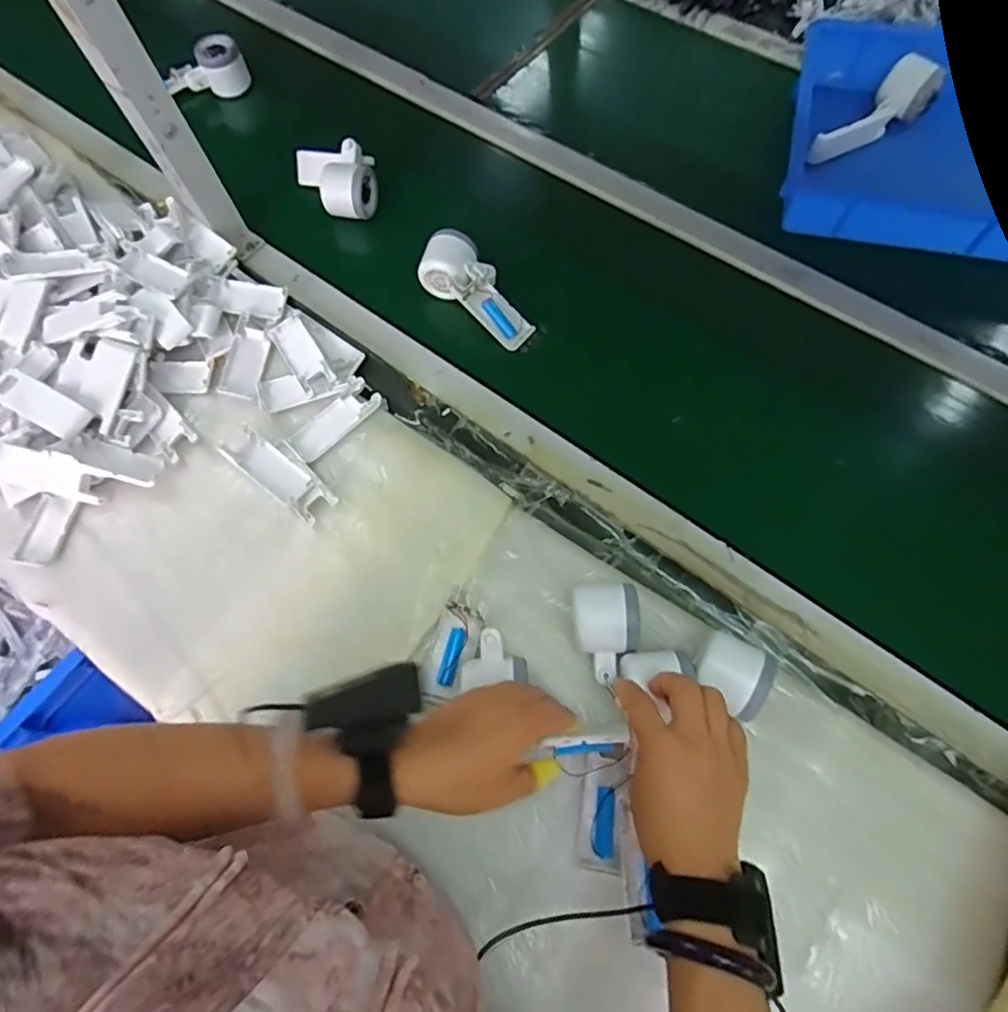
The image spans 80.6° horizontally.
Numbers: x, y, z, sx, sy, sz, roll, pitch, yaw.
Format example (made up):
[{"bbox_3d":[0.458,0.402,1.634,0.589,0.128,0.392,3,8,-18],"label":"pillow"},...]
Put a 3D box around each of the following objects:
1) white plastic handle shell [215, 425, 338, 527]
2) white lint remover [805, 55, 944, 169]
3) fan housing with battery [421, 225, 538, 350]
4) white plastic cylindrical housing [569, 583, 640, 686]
[{"bbox_3d":[-0.223,-0.032,0.605,0.122,0.030,0.048,34,68,14],"label":"white plastic handle shell"},{"bbox_3d":[0.446,-0.479,0.731,0.179,0.050,0.053,-33,68,3],"label":"white lint remover"},{"bbox_3d":[-0.031,-0.237,0.672,0.066,0.052,0.150,-41,86,-19],"label":"fan housing with battery"},{"bbox_3d":[0.088,0.108,0.514,0.057,0.052,0.082,-4,67,3],"label":"white plastic cylindrical housing"}]

